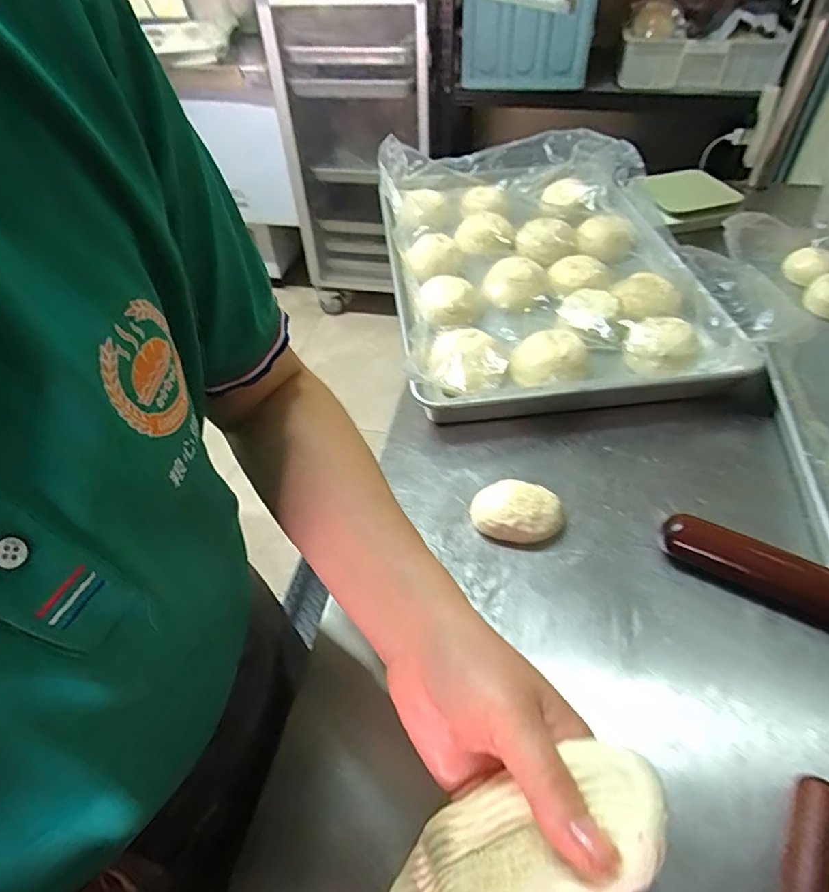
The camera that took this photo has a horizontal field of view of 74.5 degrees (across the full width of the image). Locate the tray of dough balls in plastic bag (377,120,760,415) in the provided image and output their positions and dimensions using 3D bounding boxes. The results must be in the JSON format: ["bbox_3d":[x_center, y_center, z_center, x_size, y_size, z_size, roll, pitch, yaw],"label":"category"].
[{"bbox_3d":[0.175,-0.303,0.814,0.412,0.065,0.661,-6,48,-2],"label":"tray of dough balls in plastic bag"}]

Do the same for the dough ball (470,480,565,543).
[{"bbox_3d":[0.097,0.065,0.518,0.084,0.039,0.055,3,49,6],"label":"dough ball"}]

